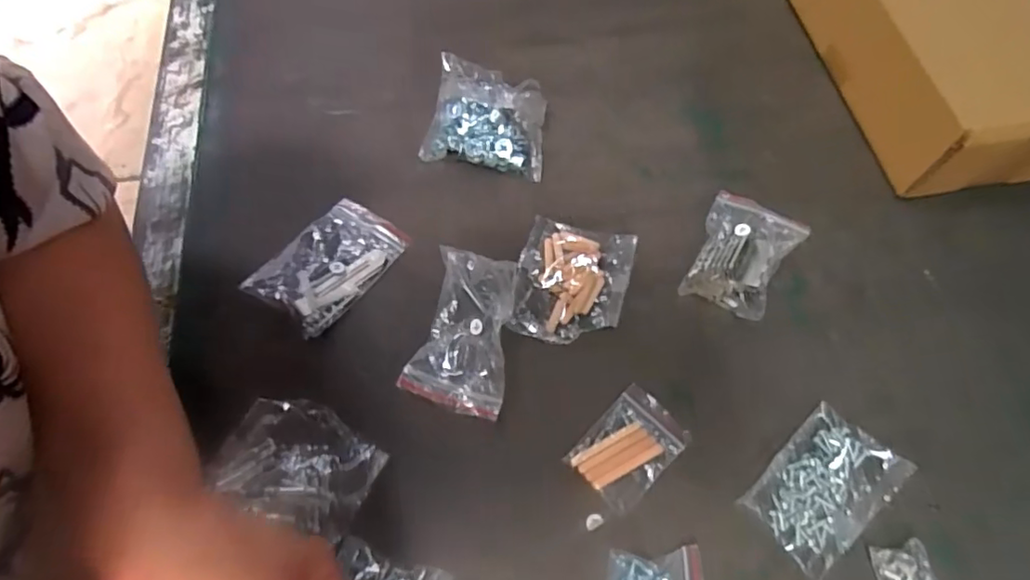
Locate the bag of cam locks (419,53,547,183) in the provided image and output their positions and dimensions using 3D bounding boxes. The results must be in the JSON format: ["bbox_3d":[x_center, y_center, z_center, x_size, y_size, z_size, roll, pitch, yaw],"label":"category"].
[{"bbox_3d":[-0.020,-0.139,0.460,0.095,0.038,0.081,12,64,5],"label":"bag of cam locks"}]

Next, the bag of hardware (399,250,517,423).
[{"bbox_3d":[-0.035,0.028,0.381,0.061,0.029,0.102,8,63,3],"label":"bag of hardware"}]

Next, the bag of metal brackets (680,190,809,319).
[{"bbox_3d":[0.164,-0.026,0.410,0.065,0.028,0.094,24,65,11],"label":"bag of metal brackets"}]

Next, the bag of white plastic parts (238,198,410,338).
[{"bbox_3d":[-0.132,-0.021,0.409,0.063,0.021,0.099,31,67,14],"label":"bag of white plastic parts"}]

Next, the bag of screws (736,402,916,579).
[{"bbox_3d":[0.185,0.115,0.343,0.092,0.014,0.056,-38,70,-18],"label":"bag of screws"}]

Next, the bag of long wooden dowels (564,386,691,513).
[{"bbox_3d":[0.071,0.098,0.358,0.067,0.004,0.048,-41,70,-19],"label":"bag of long wooden dowels"}]

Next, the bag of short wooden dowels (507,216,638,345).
[{"bbox_3d":[0.039,-0.005,0.404,0.075,0.017,0.089,14,64,6],"label":"bag of short wooden dowels"}]

